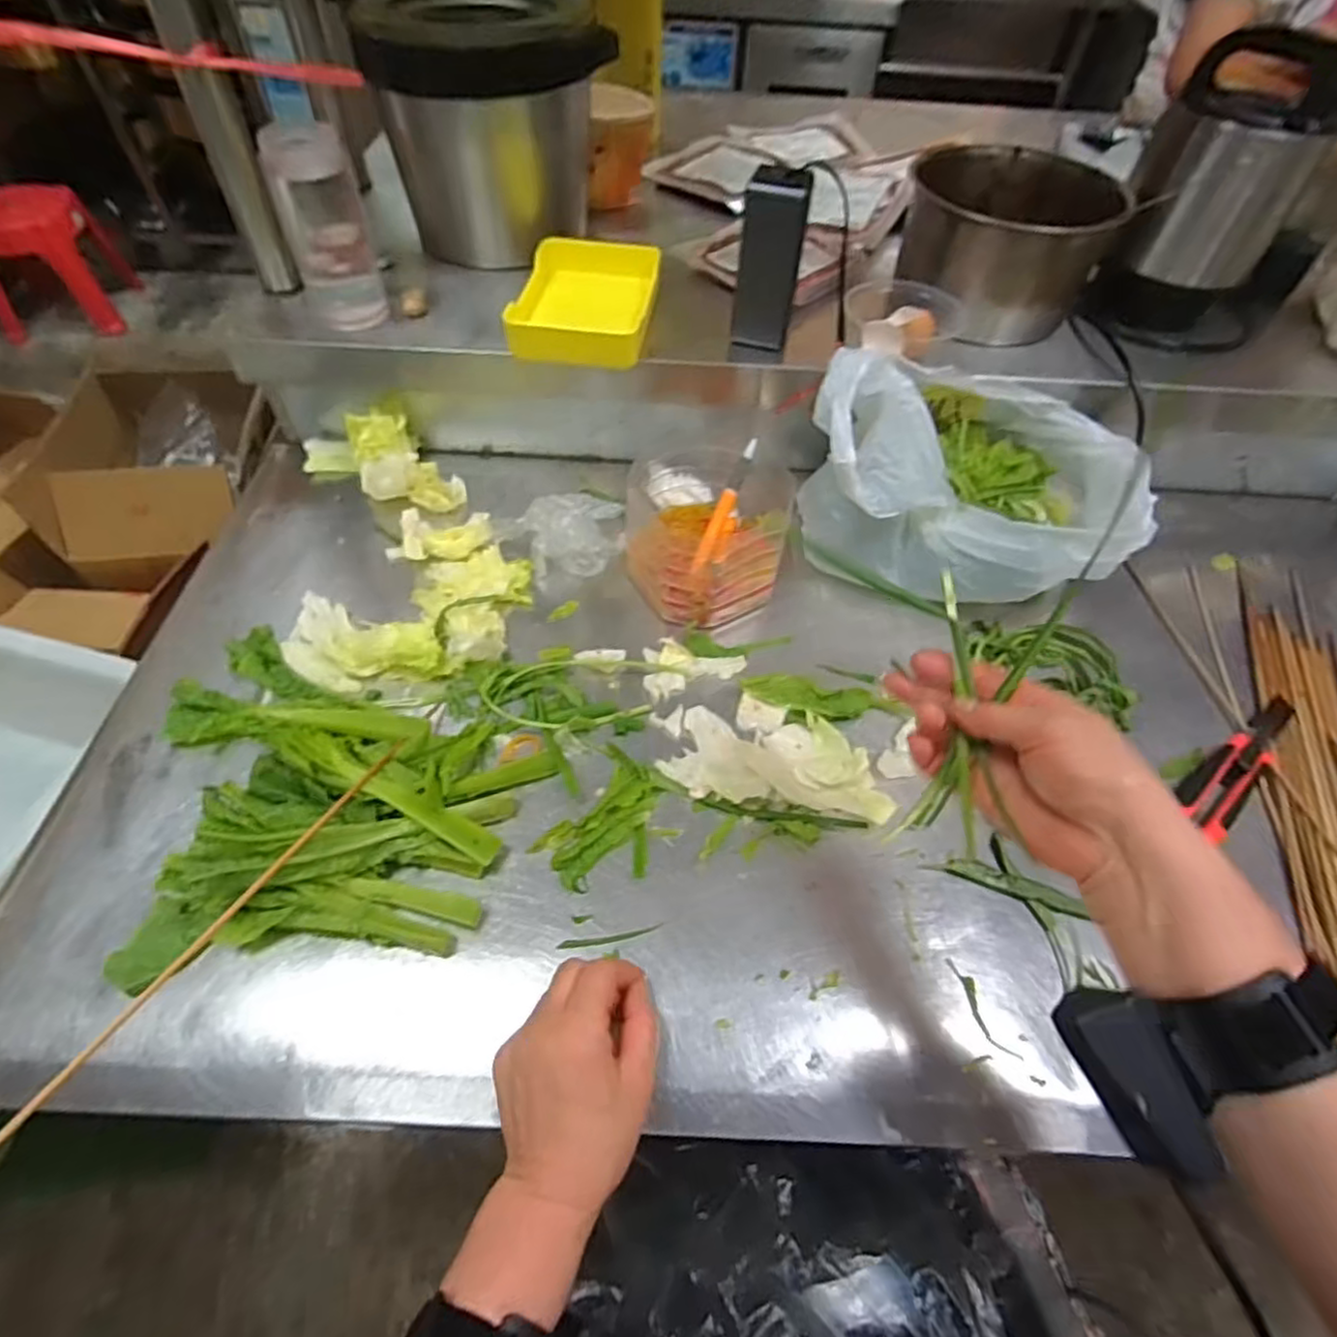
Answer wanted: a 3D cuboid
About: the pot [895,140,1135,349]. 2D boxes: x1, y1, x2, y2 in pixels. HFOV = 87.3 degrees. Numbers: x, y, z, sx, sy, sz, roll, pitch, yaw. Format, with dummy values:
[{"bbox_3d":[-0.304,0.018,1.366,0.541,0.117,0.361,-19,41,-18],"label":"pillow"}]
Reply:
[{"bbox_3d":[0.327,-0.409,0.686,0.168,0.115,0.162,1,54,-2],"label":"pot"}]

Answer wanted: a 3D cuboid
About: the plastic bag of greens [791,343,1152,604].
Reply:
[{"bbox_3d":[0.269,-0.158,0.613,0.276,0.163,0.202,-17,57,-15],"label":"plastic bag of greens"}]

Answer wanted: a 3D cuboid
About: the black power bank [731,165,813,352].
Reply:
[{"bbox_3d":[0.089,-0.358,0.616,0.051,0.129,0.049,12,55,6],"label":"black power bank"}]

